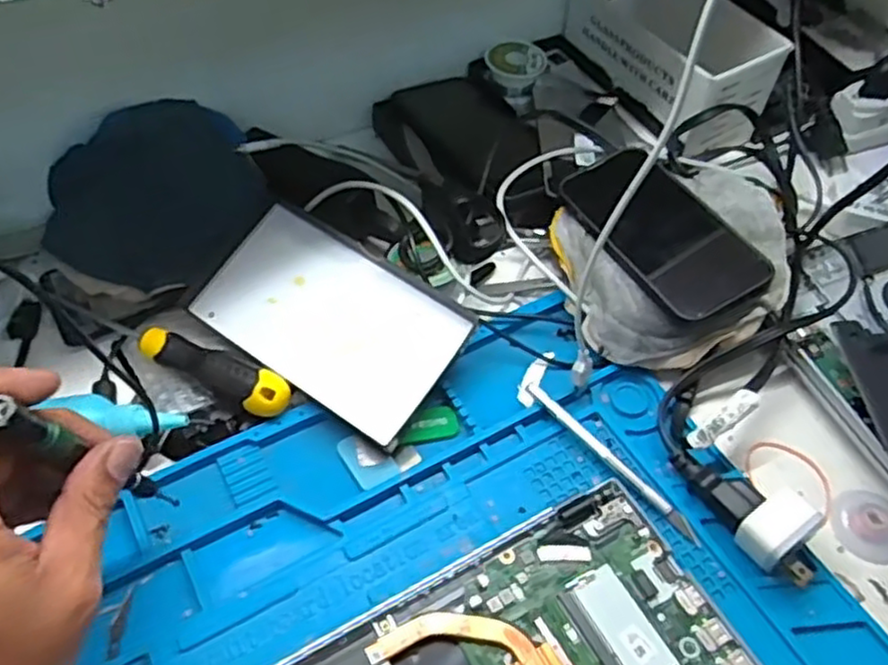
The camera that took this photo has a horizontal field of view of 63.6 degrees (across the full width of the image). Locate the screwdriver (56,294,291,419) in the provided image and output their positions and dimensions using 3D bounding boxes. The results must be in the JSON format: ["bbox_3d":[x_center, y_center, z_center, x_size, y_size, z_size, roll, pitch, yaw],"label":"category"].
[{"bbox_3d":[-0.177,0.009,0.457,0.178,0.027,0.025,24,56,14],"label":"screwdriver"}]

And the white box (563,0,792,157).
[{"bbox_3d":[0.199,-0.245,0.621,0.111,0.069,0.184,-22,58,-18],"label":"white box"}]

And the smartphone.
[{"bbox_3d":[0.147,-0.071,0.484,0.077,0.014,0.142,-28,62,-8],"label":"smartphone"}]

